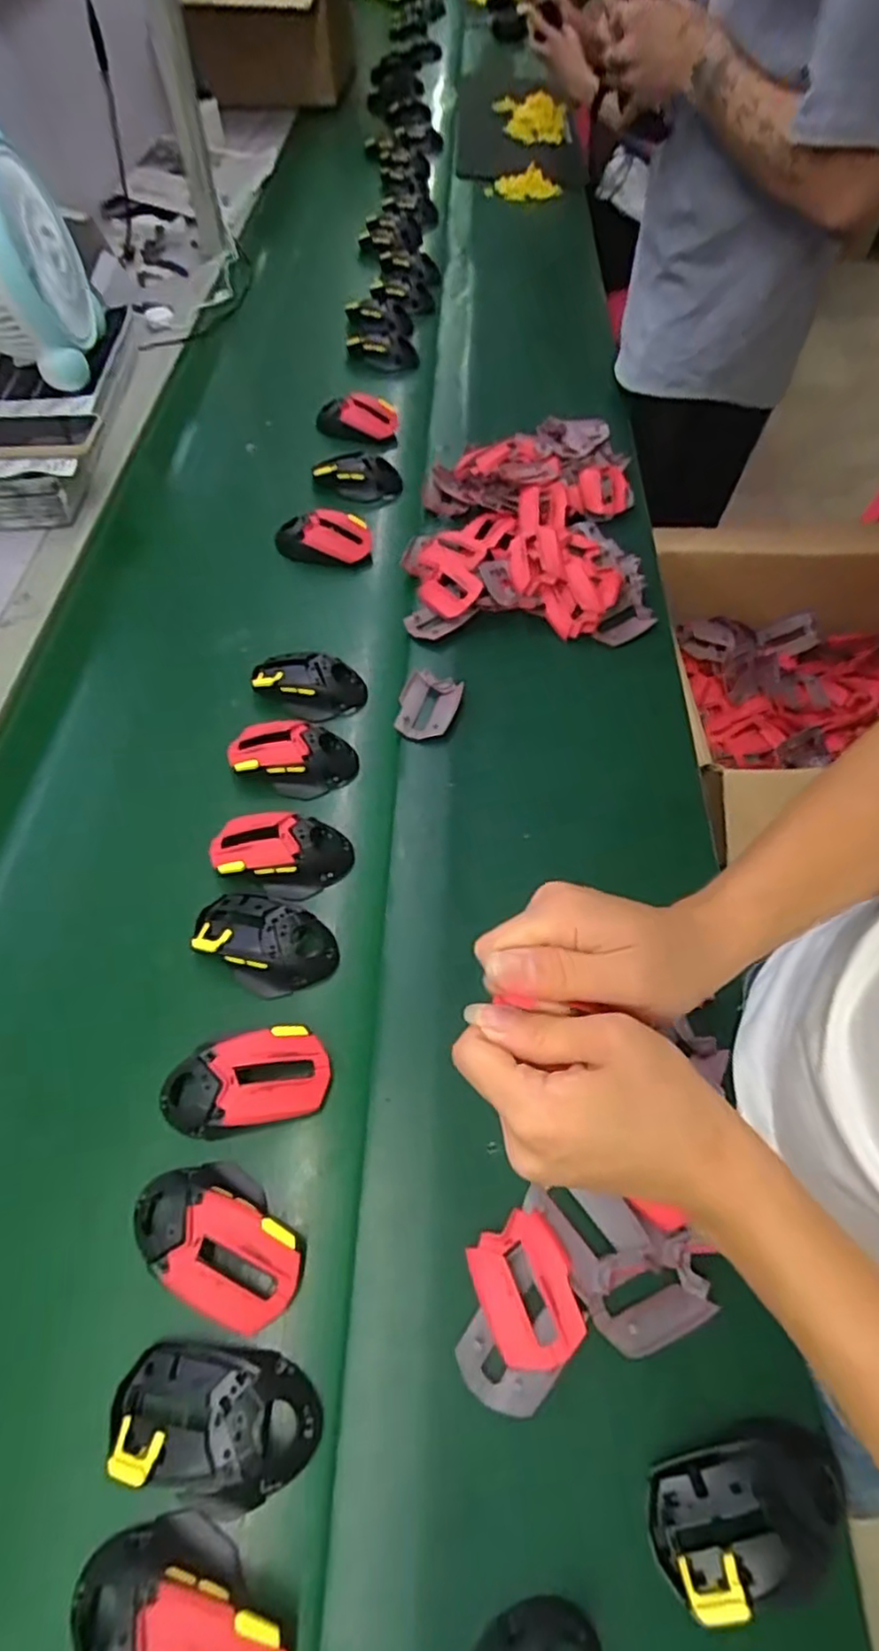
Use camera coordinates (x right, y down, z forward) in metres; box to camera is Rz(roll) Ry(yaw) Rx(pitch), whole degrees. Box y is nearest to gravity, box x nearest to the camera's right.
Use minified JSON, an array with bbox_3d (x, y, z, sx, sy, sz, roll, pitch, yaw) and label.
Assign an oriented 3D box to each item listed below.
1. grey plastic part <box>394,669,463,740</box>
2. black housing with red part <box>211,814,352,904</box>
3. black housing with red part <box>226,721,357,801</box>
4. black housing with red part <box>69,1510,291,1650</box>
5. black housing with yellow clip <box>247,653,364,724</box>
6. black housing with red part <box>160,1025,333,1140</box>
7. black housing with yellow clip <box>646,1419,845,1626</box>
[{"bbox_3d":[-0.013,-0.122,0.711,0.058,0.025,0.076,13,59,8],"label":"grey plastic part"},{"bbox_3d":[-0.140,0.025,0.607,0.119,0.031,0.071,1,58,0],"label":"black housing with red part"},{"bbox_3d":[-0.140,-0.066,0.664,0.117,0.037,0.065,4,58,2],"label":"black housing with red part"},{"bbox_3d":[-0.133,0.419,0.359,0.118,0.032,0.068,25,61,15],"label":"black housing with red part"},{"bbox_3d":[-0.138,-0.146,0.720,0.118,0.038,0.062,9,58,5],"label":"black housing with yellow clip"},{"bbox_3d":[-0.141,0.186,0.506,0.118,0.032,0.062,-13,59,-8],"label":"black housing with red part"},{"bbox_3d":[0.180,0.391,0.396,0.115,0.033,0.071,-7,58,-4],"label":"black housing with yellow clip"}]

